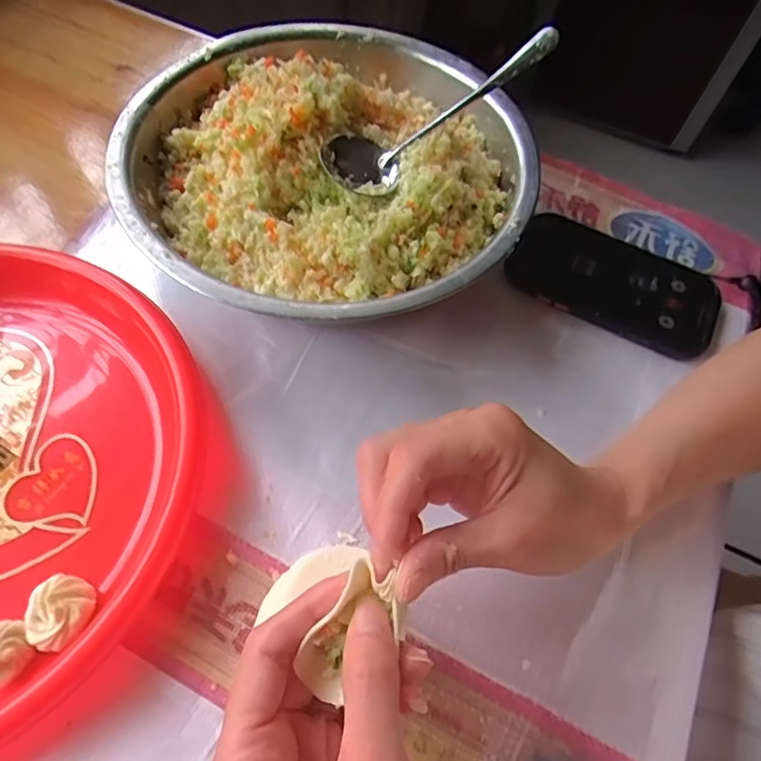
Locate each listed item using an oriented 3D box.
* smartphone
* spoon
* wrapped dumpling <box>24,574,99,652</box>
[{"bbox_3d":[0.174,-0.075,0.411,0.148,0.012,0.083,25,62,10],"label":"smartphone"},{"bbox_3d":[0.039,-0.173,0.355,0.166,0.034,0.046,-34,67,-1],"label":"spoon"},{"bbox_3d":[-0.159,0.116,0.274,0.030,0.021,0.033,21,61,8],"label":"wrapped dumpling"}]

